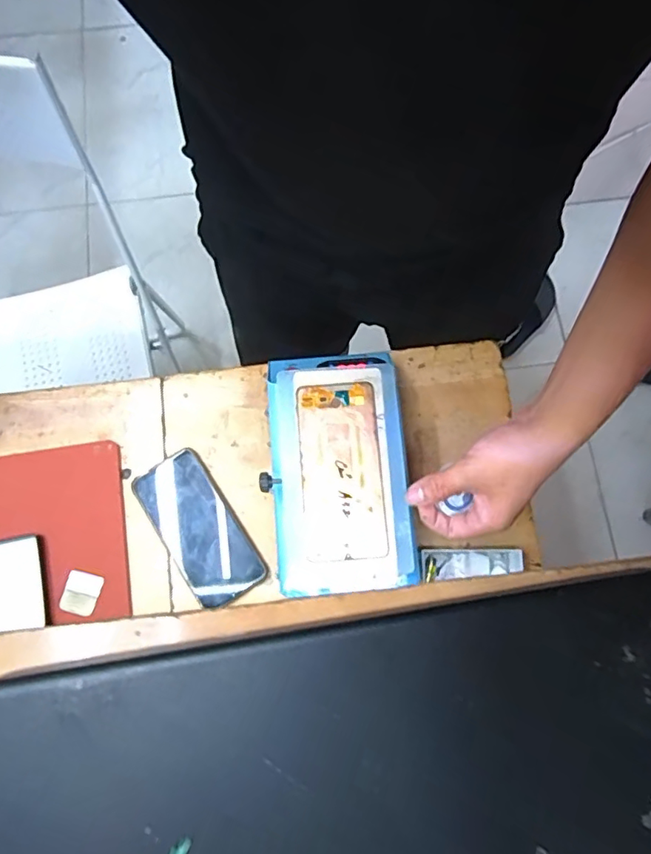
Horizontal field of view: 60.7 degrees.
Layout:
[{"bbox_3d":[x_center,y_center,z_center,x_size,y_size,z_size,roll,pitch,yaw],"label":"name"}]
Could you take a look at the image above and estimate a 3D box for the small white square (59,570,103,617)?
[{"bbox_3d":[-0.260,0.175,0.588,0.037,0.005,0.042,14,77,4],"label":"small white square"}]

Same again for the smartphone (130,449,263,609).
[{"bbox_3d":[-0.140,0.110,0.605,0.077,0.007,0.170,-32,78,-7],"label":"smartphone"}]

